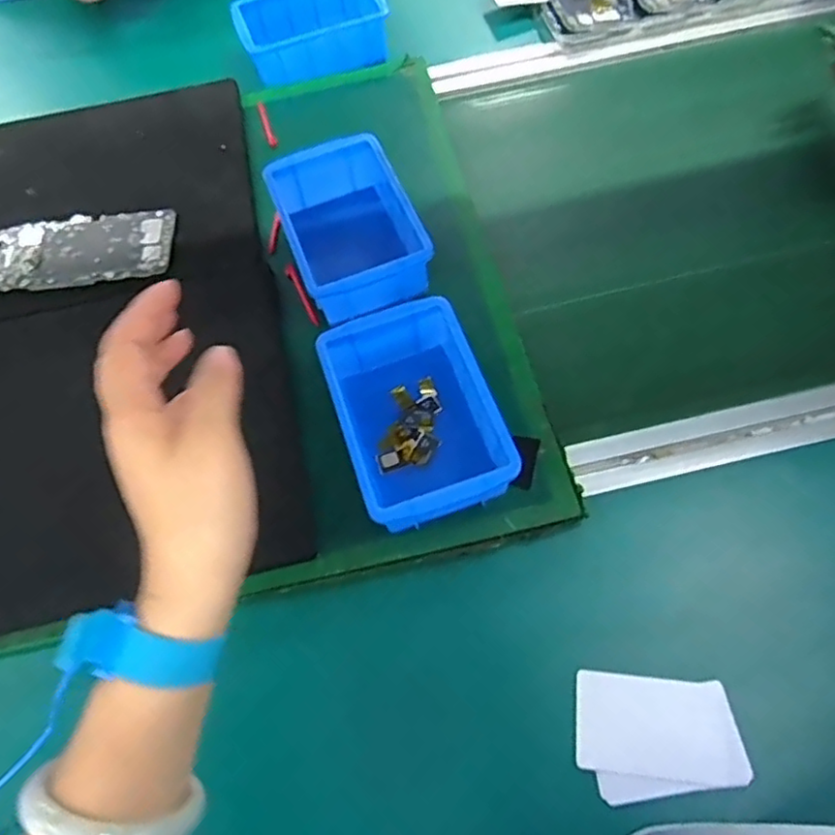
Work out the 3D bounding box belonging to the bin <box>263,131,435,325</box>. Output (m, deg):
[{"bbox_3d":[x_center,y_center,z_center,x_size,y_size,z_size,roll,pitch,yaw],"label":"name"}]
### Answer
[{"bbox_3d":[-0.055,-0.153,0.536,0.098,0.053,0.152,-21,63,-7],"label":"bin"}]

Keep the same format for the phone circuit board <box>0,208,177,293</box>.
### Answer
[{"bbox_3d":[-0.289,-0.146,0.564,0.154,0.011,0.077,-6,62,1],"label":"phone circuit board"}]

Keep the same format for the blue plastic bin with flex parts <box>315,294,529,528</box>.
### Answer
[{"bbox_3d":[-0.001,0.001,0.448,0.101,0.059,0.153,-19,63,-7],"label":"blue plastic bin with flex parts"}]

